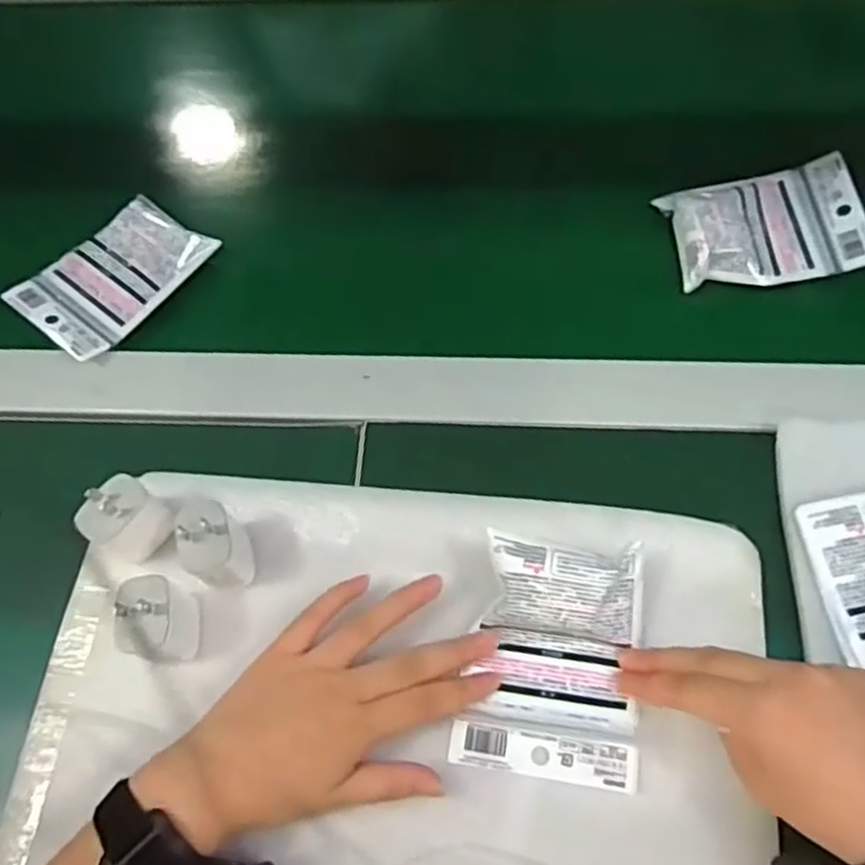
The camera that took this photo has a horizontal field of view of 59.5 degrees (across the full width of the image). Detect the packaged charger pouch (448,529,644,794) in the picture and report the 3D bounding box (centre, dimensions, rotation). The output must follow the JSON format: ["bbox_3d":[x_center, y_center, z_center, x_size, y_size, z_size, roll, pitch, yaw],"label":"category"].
[{"bbox_3d":[0.066,0.121,0.405,0.092,0.044,0.116,7,63,8],"label":"packaged charger pouch"}]

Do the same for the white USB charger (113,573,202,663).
[{"bbox_3d":[-0.153,0.104,0.424,0.031,0.054,0.041,-4,64,2],"label":"white USB charger"}]

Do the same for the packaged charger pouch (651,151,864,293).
[{"bbox_3d":[0.239,-0.151,0.548,0.129,0.026,0.093,-5,64,2],"label":"packaged charger pouch"}]

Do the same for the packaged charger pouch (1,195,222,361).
[{"bbox_3d":[-0.241,-0.121,0.569,0.092,0.022,0.131,34,71,18],"label":"packaged charger pouch"}]

